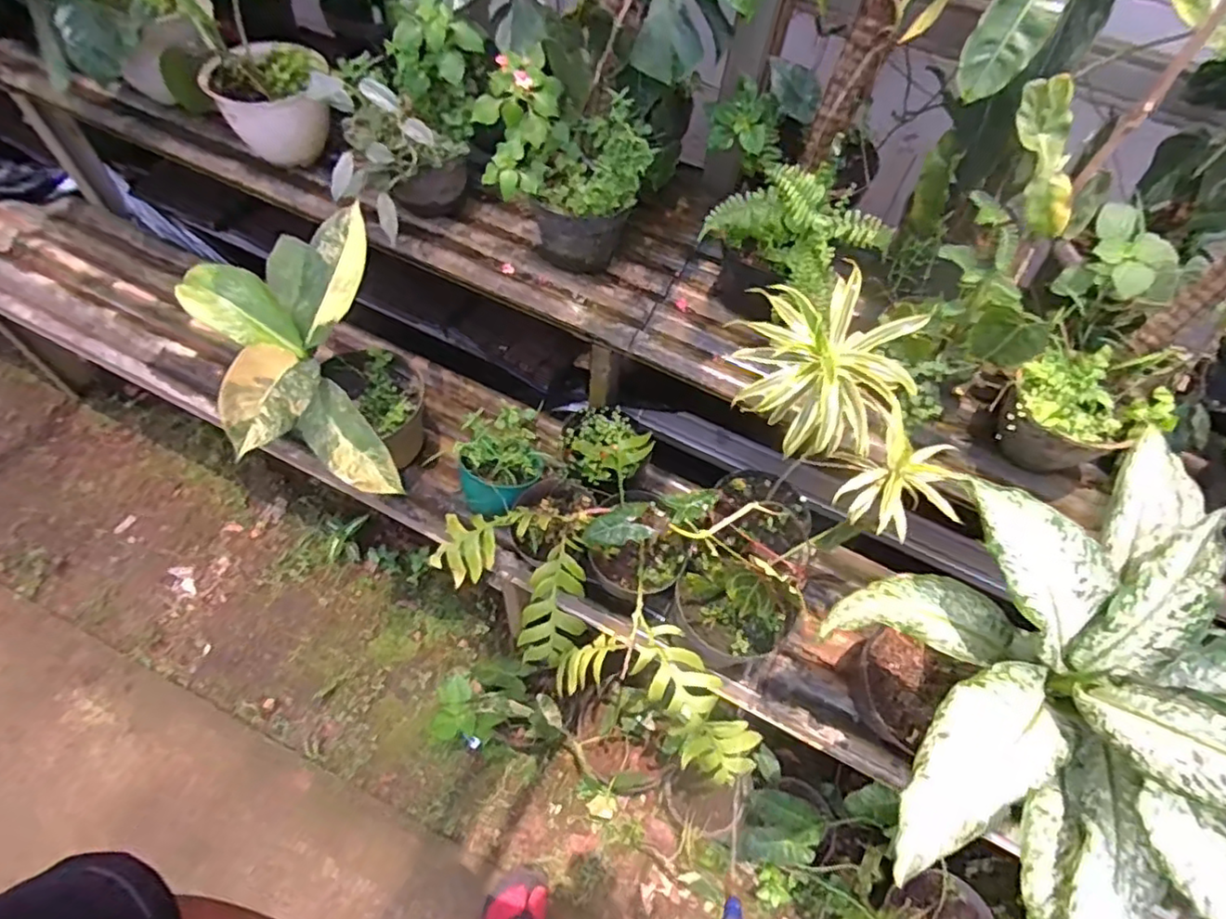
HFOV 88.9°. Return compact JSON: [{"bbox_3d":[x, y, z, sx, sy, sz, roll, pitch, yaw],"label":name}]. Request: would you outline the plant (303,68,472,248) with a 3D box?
[{"bbox_3d":[-0.361,-0.499,1.053,0.218,0.215,0.233,-13,60,-12],"label":"plant"}]

